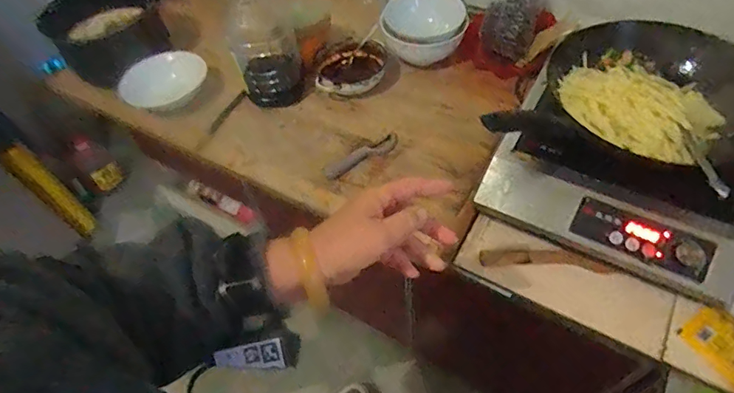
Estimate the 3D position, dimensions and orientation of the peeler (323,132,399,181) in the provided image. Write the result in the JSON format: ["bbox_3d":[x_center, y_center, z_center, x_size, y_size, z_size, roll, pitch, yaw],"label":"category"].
[{"bbox_3d":[-0.009,-0.073,0.816,0.146,0.019,0.034,-24,55,-14],"label":"peeler"}]

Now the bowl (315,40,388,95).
[{"bbox_3d":[-0.030,-0.254,0.911,0.141,0.057,0.131,4,53,7],"label":"bowl"}]

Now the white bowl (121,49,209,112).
[{"bbox_3d":[-0.433,-0.246,0.970,0.168,0.062,0.168,-2,53,3],"label":"white bowl"}]

